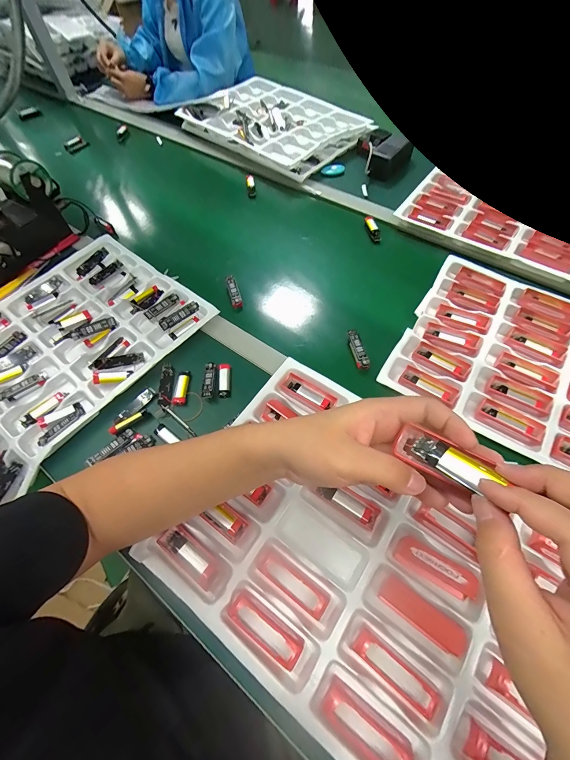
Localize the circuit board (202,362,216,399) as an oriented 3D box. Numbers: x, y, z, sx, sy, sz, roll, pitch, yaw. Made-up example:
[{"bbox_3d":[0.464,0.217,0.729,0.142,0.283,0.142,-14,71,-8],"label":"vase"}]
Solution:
[{"bbox_3d":[-0.114,-0.001,0.478,0.019,0.011,0.066,-3,60,0],"label":"circuit board"}]

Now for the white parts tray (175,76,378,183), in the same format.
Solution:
[{"bbox_3d":[-0.021,-0.731,0.889,0.497,0.041,0.363,38,68,21],"label":"white parts tray"}]

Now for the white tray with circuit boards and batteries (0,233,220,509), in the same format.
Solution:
[{"bbox_3d":[-0.376,-0.041,0.521,0.328,0.051,0.458,40,71,22],"label":"white tray with circuit boards and batteries"}]

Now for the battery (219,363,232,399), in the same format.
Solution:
[{"bbox_3d":[-0.091,0.001,0.483,0.018,0.016,0.059,-6,60,-2],"label":"battery"}]

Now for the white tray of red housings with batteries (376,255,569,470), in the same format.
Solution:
[{"bbox_3d":[0.410,-0.009,0.464,0.448,0.019,0.305,29,65,17],"label":"white tray of red housings with batteries"}]

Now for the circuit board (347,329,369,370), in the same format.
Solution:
[{"bbox_3d":[0.114,-0.050,0.505,0.020,0.012,0.072,-10,60,-4],"label":"circuit board"}]

